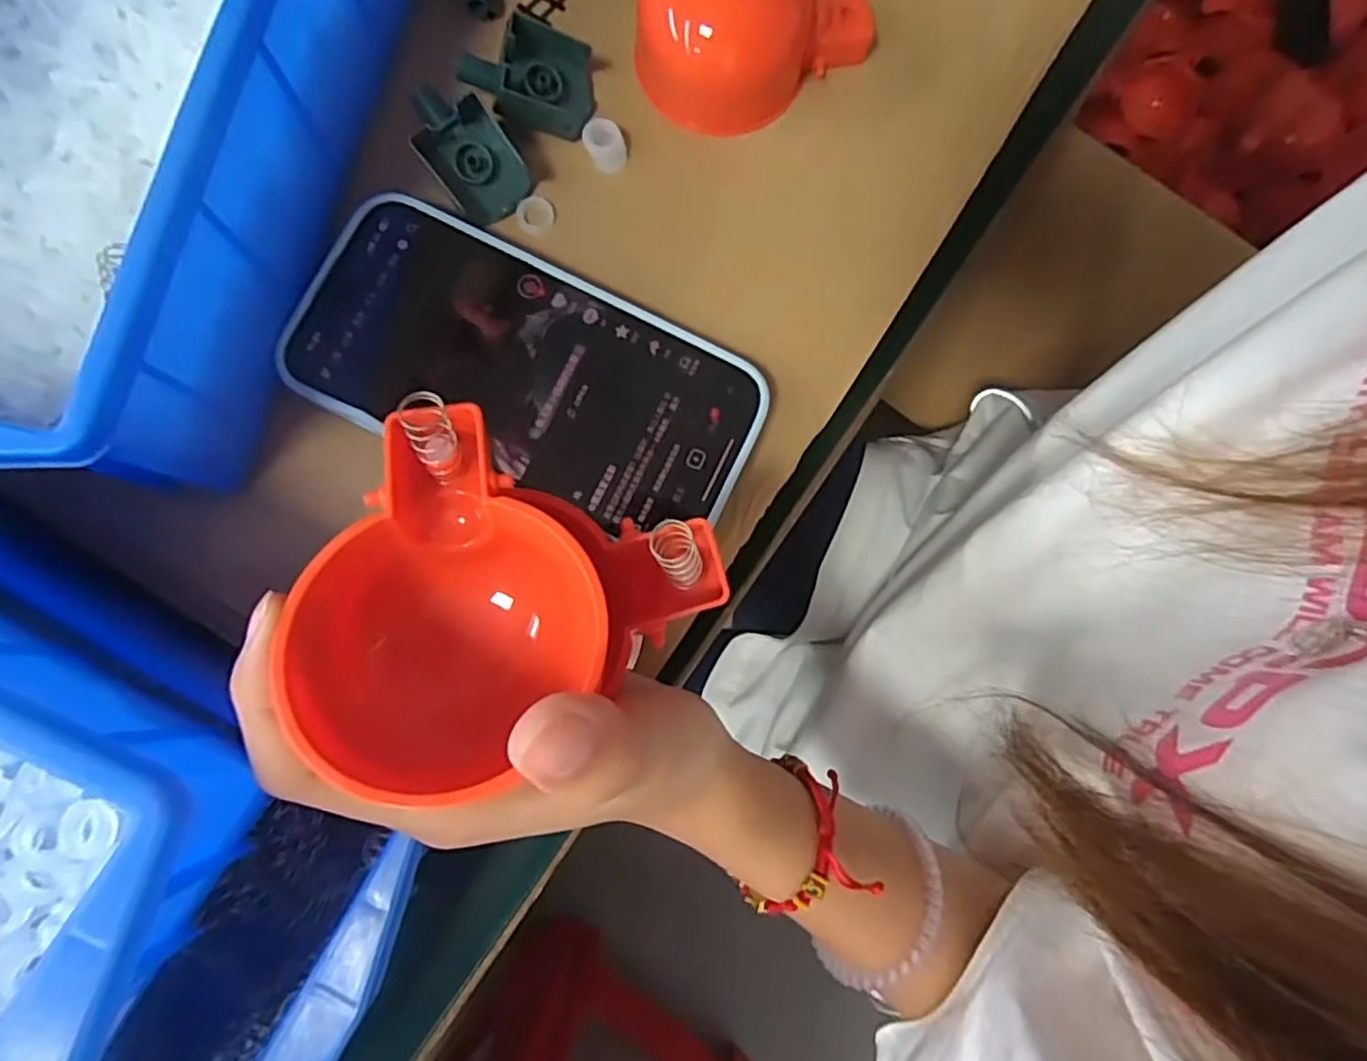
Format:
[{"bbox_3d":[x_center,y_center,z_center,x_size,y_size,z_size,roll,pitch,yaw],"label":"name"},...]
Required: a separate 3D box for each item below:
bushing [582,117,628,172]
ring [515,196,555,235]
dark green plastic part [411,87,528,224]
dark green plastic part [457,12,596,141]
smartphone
[{"bbox_3d":[-0.028,-0.136,0.250,0.014,0.010,0.014,0,80,-1],"label":"bushing"},{"bbox_3d":[-0.052,-0.111,0.248,0.013,0.004,0.013,0,80,-1],"label":"ring"},{"bbox_3d":[-0.074,-0.129,0.243,0.027,0.011,0.045,-42,114,-5],"label":"dark green plastic part"},{"bbox_3d":[-0.054,-0.154,0.243,0.043,0.025,0.028,-7,80,-2],"label":"dark green plastic part"},{"bbox_3d":[-0.050,-0.052,0.231,0.147,0.014,0.071,23,80,4],"label":"smartphone"}]

